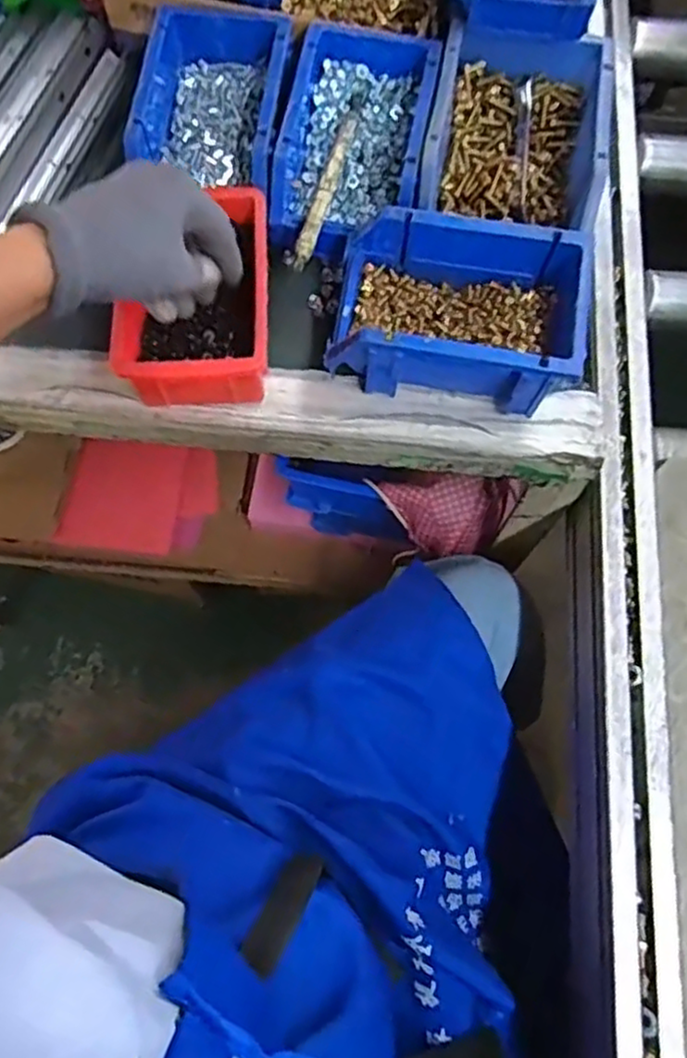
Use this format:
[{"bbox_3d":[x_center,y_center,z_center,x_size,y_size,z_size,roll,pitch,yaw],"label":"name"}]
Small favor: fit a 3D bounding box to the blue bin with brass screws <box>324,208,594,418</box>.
[{"bbox_3d":[0.075,-0.143,0.466,0.157,0.071,0.107,10,71,3],"label":"blue bin with brass screws"}]

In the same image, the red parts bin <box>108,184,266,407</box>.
[{"bbox_3d":[-0.099,-0.156,0.474,0.099,0.055,0.143,-2,70,-2],"label":"red parts bin"}]

